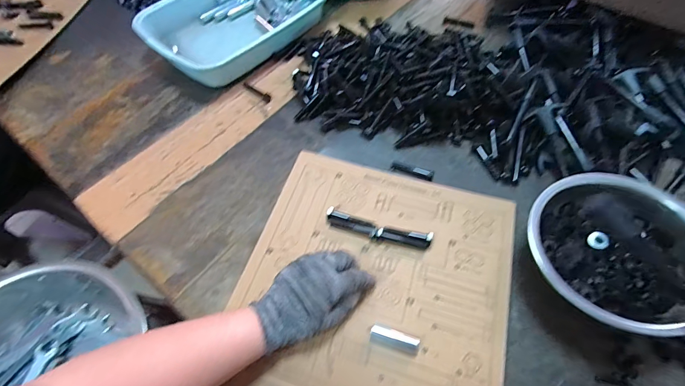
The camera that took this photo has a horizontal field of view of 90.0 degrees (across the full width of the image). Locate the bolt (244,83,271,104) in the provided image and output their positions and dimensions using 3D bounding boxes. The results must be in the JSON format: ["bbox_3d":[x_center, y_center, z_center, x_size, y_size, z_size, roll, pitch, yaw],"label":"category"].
[{"bbox_3d":[-0.144,-0.173,0.579,0.064,0.008,0.013,40,70,23],"label":"bolt"}]

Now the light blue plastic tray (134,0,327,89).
[{"bbox_3d":[-0.192,-0.324,0.632,0.216,0.066,0.308,36,68,22],"label":"light blue plastic tray"}]

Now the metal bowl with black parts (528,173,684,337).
[{"bbox_3d":[0.288,0.061,0.378,0.176,0.064,0.161,-35,63,-15],"label":"metal bowl with black parts"}]

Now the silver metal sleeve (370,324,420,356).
[{"bbox_3d":[0.054,0.153,0.357,0.050,0.015,0.017,15,62,12],"label":"silver metal sleeve"}]

